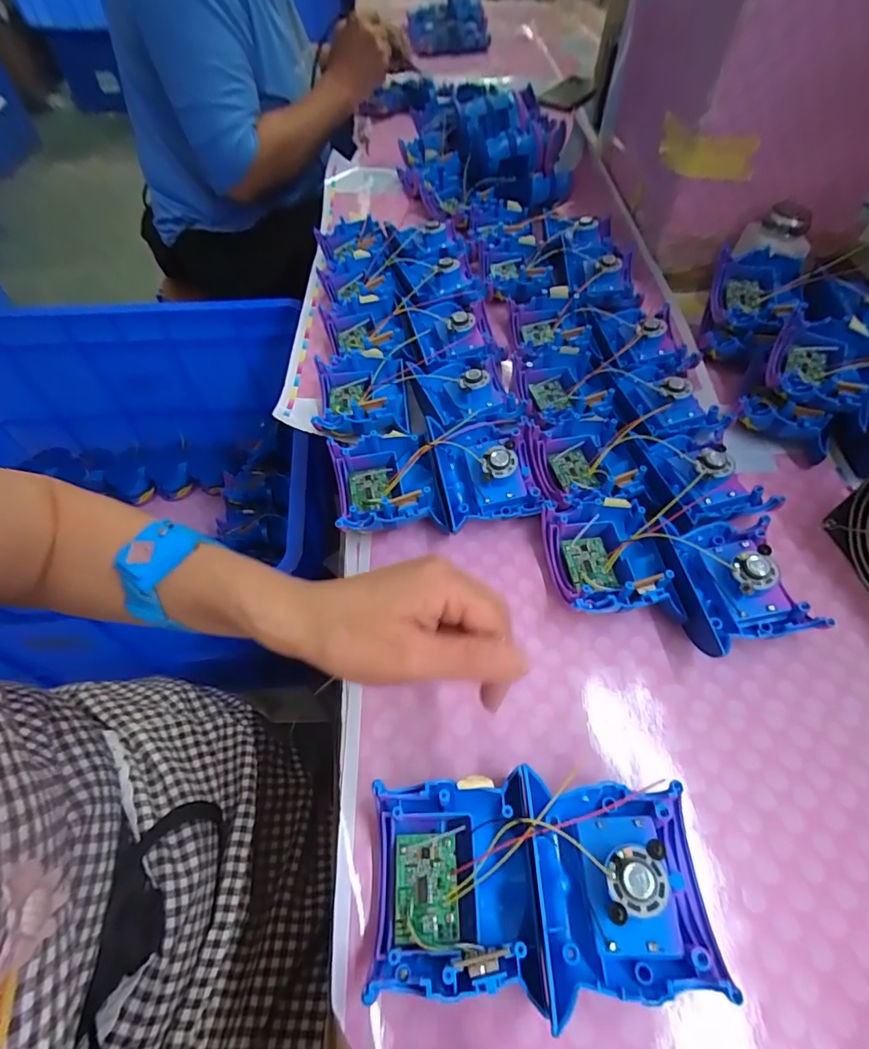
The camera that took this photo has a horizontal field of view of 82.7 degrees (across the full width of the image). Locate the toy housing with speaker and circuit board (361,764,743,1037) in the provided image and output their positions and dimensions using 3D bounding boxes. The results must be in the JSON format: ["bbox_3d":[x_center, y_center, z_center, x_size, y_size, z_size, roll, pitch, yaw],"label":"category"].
[{"bbox_3d":[0.048,0.174,0.238,0.154,0.043,0.090,-1,54,-1],"label":"toy housing with speaker and circuit board"}]

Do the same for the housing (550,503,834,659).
[{"bbox_3d":[0.161,0.034,0.336,0.170,0.040,0.104,5,55,4],"label":"housing"}]

